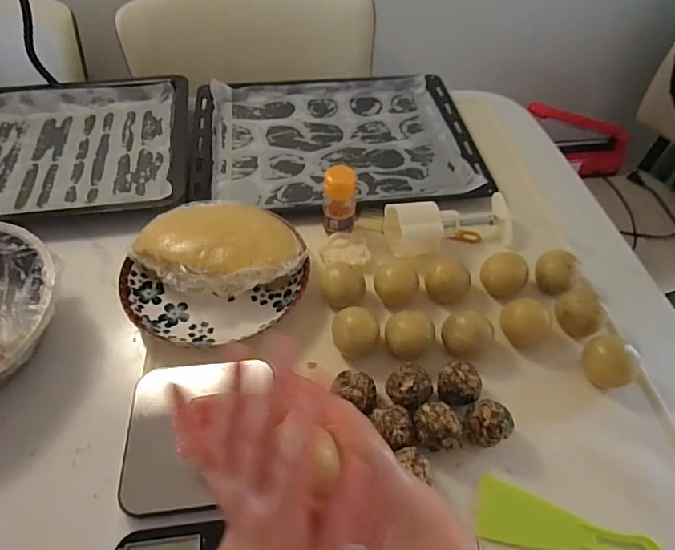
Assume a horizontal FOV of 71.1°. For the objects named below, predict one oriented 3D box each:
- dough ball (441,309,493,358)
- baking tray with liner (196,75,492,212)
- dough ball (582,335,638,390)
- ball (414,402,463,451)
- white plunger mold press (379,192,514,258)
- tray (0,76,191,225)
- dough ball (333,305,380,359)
[{"bbox_3d":[0.129,0.061,0.474,0.047,0.042,0.041,32,56,22],"label":"dough ball"},{"bbox_3d":[-0.004,-0.205,0.696,0.396,0.026,0.296,-2,51,-5],"label":"baking tray with liner"},{"bbox_3d":[0.265,0.084,0.461,0.042,0.045,0.046,1,50,-1],"label":"dough ball"},{"bbox_3d":[0.085,0.133,0.409,0.035,0.039,0.039,-25,55,-22],"label":"ball"},{"bbox_3d":[0.136,-0.064,0.558,0.153,0.051,0.070,-9,51,-10],"label":"white plunger mold press"},{"bbox_3d":[-0.401,-0.175,0.655,0.380,0.036,0.287,-7,51,-8],"label":"tray"},{"bbox_3d":[0.018,0.061,0.469,0.044,0.040,0.044,1,50,-1],"label":"dough ball"}]

